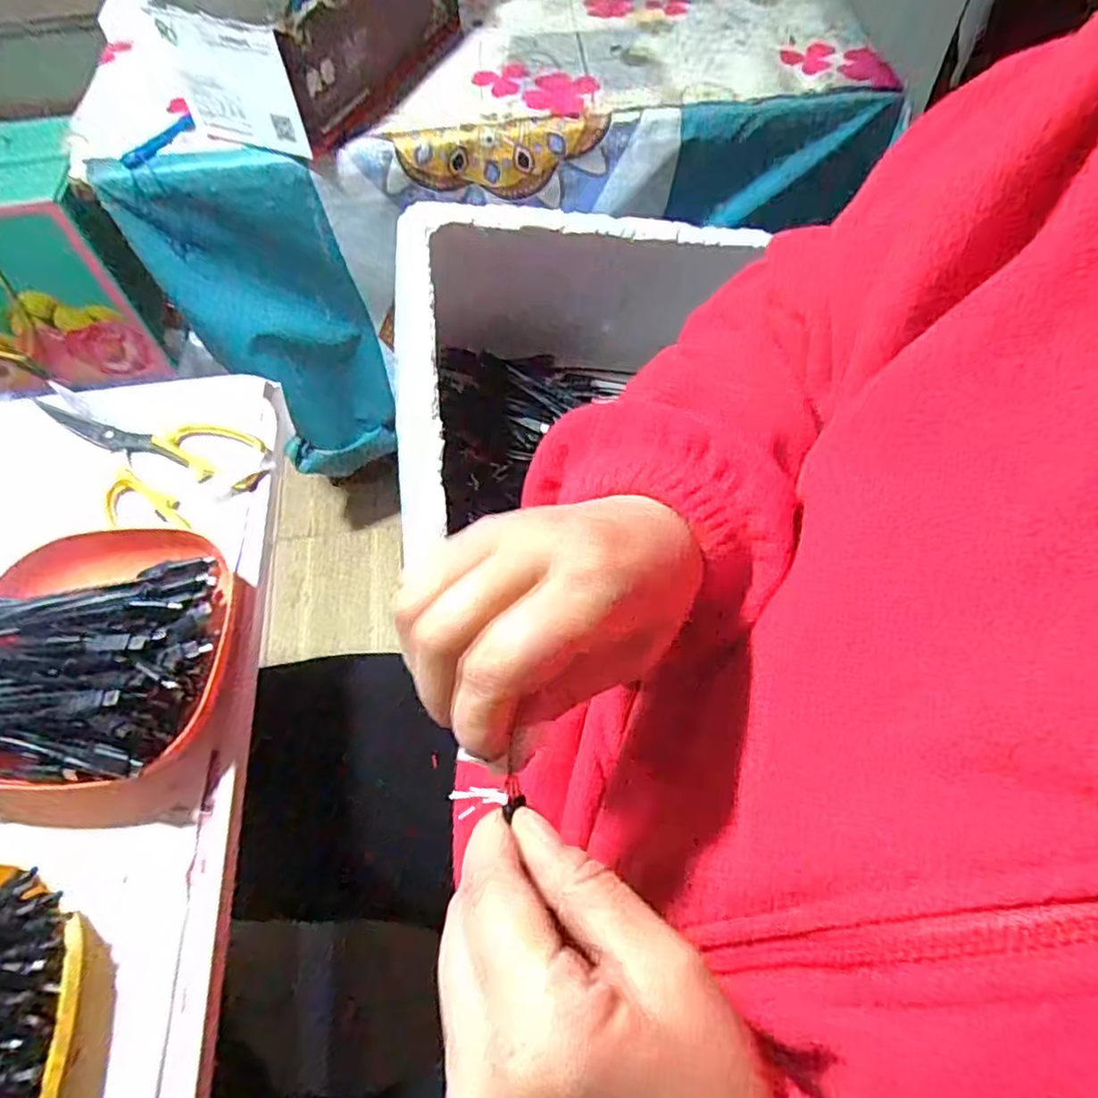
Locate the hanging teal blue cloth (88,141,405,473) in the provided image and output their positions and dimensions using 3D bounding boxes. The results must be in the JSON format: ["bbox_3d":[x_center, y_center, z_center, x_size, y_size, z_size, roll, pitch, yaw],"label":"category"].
[{"bbox_3d":[-0.281,-0.223,0.732,0.178,0.376,0.071,-10,60,-2],"label":"hanging teal blue cloth"}]

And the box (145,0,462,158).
[{"bbox_3d":[-0.186,-0.457,0.592,0.145,0.100,0.256,19,63,13],"label":"box"}]

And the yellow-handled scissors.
[{"bbox_3d":[-0.265,-0.057,0.436,0.174,0.011,0.075,13,62,10],"label":"yellow-handled scissors"}]

